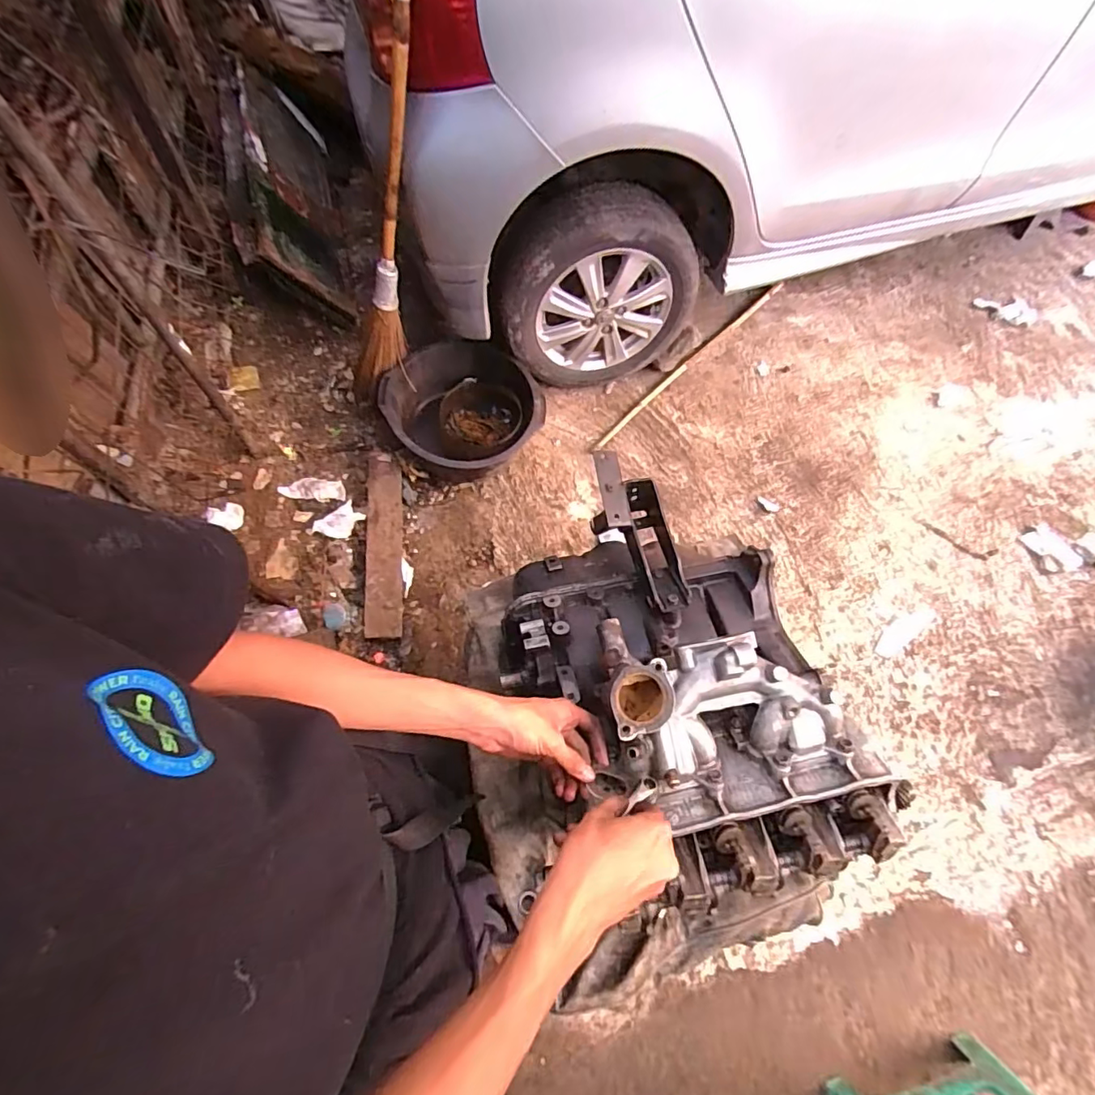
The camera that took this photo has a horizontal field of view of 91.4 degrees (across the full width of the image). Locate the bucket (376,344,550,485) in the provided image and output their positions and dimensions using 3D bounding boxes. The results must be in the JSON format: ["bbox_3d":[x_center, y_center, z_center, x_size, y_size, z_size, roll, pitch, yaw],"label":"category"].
[{"bbox_3d":[-0.240,-0.404,1.594,0.440,0.205,0.429,-2,68,4],"label":"bucket"}]

